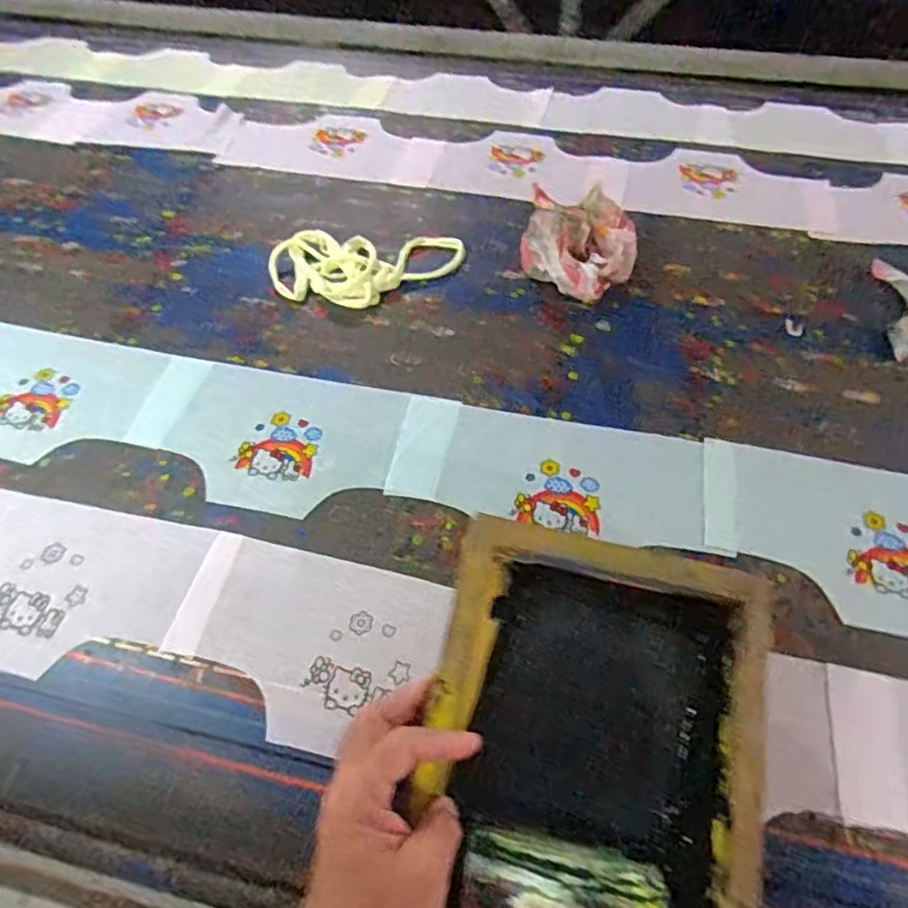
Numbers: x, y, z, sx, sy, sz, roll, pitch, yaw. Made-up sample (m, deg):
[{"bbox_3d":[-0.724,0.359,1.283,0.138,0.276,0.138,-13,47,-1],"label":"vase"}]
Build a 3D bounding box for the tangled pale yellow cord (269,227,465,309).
[{"bbox_3d":[-0.107,-0.229,0.777,0.233,0.023,0.123,-1,58,0],"label":"tangled pale yellow cord"}]

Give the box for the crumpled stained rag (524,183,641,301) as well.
[{"bbox_3d":[0.149,-0.252,0.748,0.136,0.080,0.153,12,59,9],"label":"crumpled stained rag"}]

